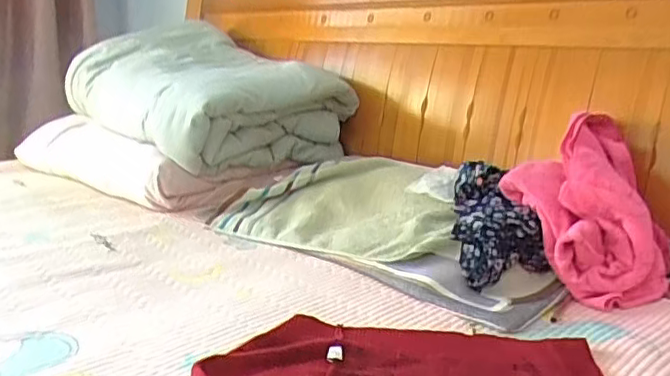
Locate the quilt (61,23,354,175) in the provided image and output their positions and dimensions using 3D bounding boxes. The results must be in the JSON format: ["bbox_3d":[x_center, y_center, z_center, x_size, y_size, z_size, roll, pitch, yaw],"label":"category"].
[{"bbox_3d":[-0.334,-0.226,1.483,0.419,0.255,0.637,-12,18,-40],"label":"quilt"}]

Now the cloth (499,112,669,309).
[{"bbox_3d":[0.384,0.018,0.915,0.222,0.215,0.263,9,16,33],"label":"cloth"}]

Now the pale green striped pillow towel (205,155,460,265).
[{"bbox_3d":[0.036,0.032,1.087,0.468,0.107,0.288,9,16,34],"label":"pale green striped pillow towel"}]

